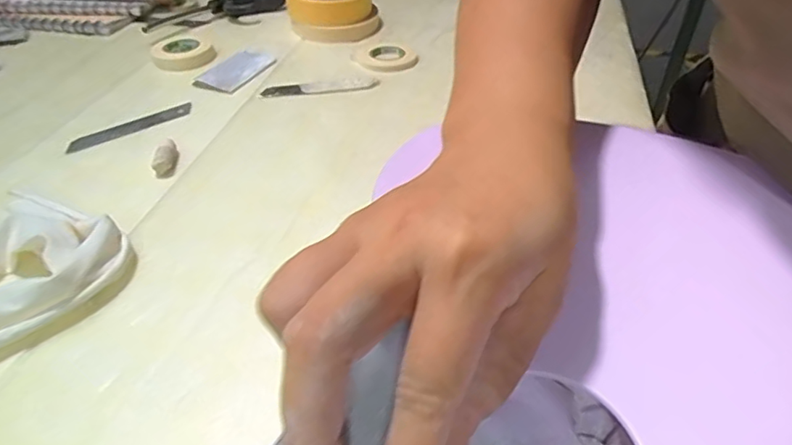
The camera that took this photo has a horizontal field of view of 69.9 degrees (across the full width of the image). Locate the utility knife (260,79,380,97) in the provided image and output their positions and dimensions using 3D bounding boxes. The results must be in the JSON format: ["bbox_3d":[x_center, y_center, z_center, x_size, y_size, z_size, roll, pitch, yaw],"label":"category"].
[{"bbox_3d":[-0.067,-0.120,0.502,0.100,0.004,0.022,-5,41,-5],"label":"utility knife"}]

